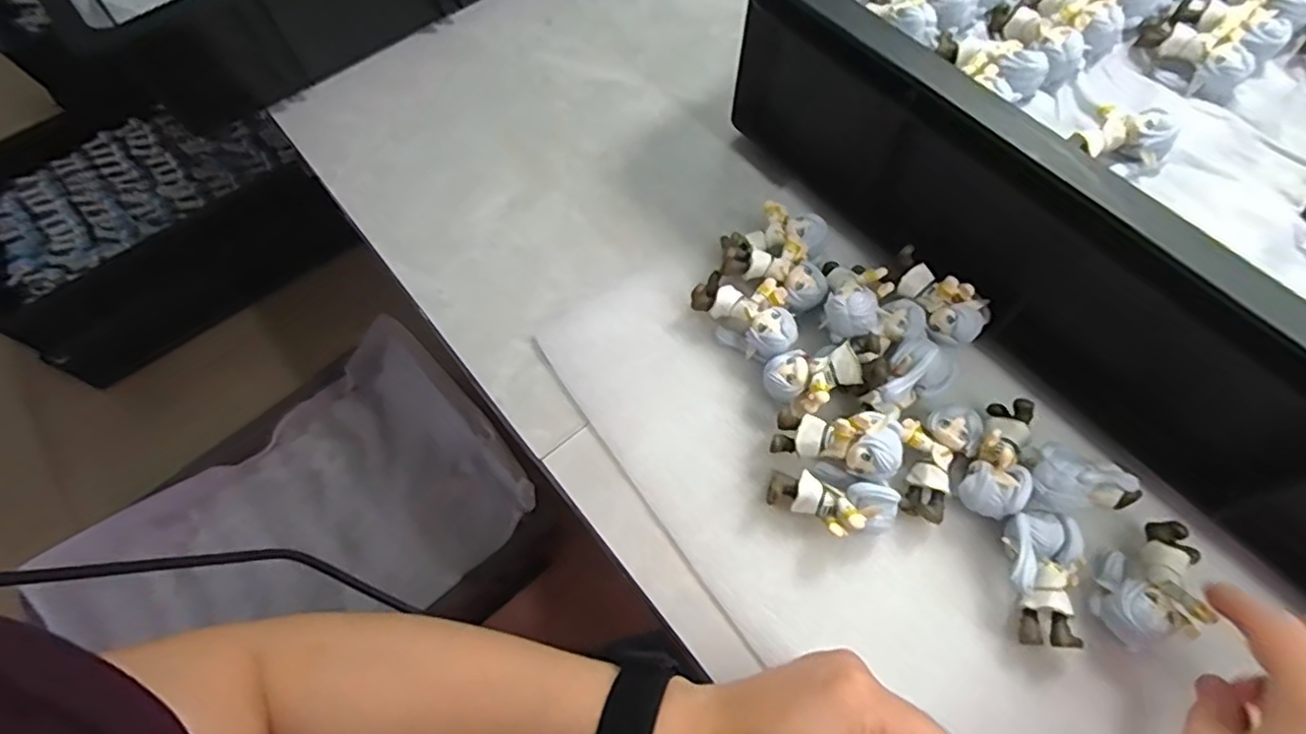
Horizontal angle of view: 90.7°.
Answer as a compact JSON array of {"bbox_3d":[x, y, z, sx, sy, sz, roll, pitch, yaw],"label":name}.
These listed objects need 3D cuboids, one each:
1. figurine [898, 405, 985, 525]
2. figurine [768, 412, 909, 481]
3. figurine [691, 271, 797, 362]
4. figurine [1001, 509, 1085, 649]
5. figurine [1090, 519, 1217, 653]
[{"bbox_3d":[0.144,0.048,0.338,0.038,0.028,0.059,30,69,13],"label":"figurine"},{"bbox_3d":[0.093,0.036,0.326,0.063,0.025,0.028,8,64,24],"label":"figurine"},{"bbox_3d":[0.056,-0.031,0.375,0.062,0.029,0.038,37,70,16],"label":"figurine"},{"bbox_3d":[0.188,0.102,0.311,0.035,0.026,0.059,4,65,2],"label":"figurine"},{"bbox_3d":[0.242,0.104,0.306,0.063,0.023,0.040,-42,72,-17],"label":"figurine"}]

